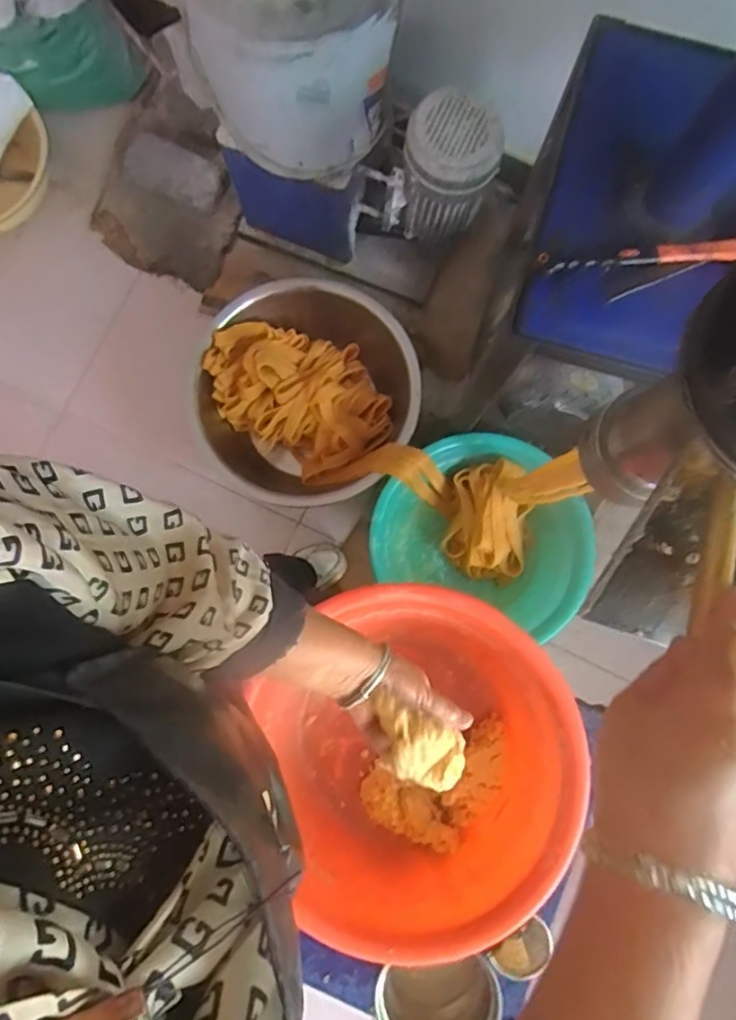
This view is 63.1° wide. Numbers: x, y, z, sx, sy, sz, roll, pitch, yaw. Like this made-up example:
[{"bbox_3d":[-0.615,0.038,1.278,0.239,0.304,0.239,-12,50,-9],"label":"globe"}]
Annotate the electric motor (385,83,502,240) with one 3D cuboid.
[{"bbox_3d":[0.144,-0.601,1.085,0.153,0.247,0.166,40,81,9],"label":"electric motor"}]

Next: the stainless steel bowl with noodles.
[{"bbox_3d":[-0.119,-0.237,1.263,0.420,0.216,0.431,0,77,1],"label":"stainless steel bowl with noodles"}]

